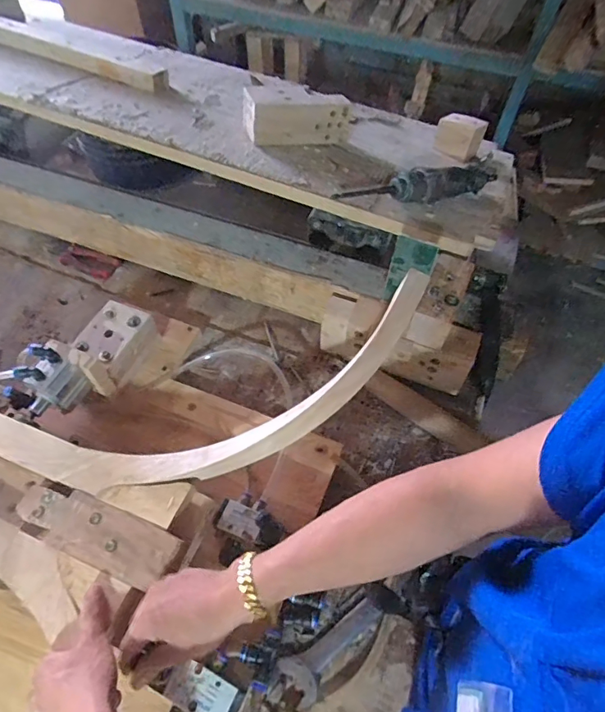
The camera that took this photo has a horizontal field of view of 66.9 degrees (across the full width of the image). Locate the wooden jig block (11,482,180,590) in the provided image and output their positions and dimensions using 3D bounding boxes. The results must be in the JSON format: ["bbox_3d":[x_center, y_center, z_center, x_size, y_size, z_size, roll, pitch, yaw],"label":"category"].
[{"bbox_3d":[-0.222,0.187,0.490,0.180,0.012,0.059,19,57,11],"label":"wooden jig block"}]

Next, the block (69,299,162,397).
[{"bbox_3d":[-0.283,-0.015,0.675,0.082,0.105,0.138,19,58,12],"label":"block"}]

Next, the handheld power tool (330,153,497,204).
[{"bbox_3d":[0.181,-0.261,0.687,0.294,0.042,0.063,-11,57,-8],"label":"handheld power tool"}]

